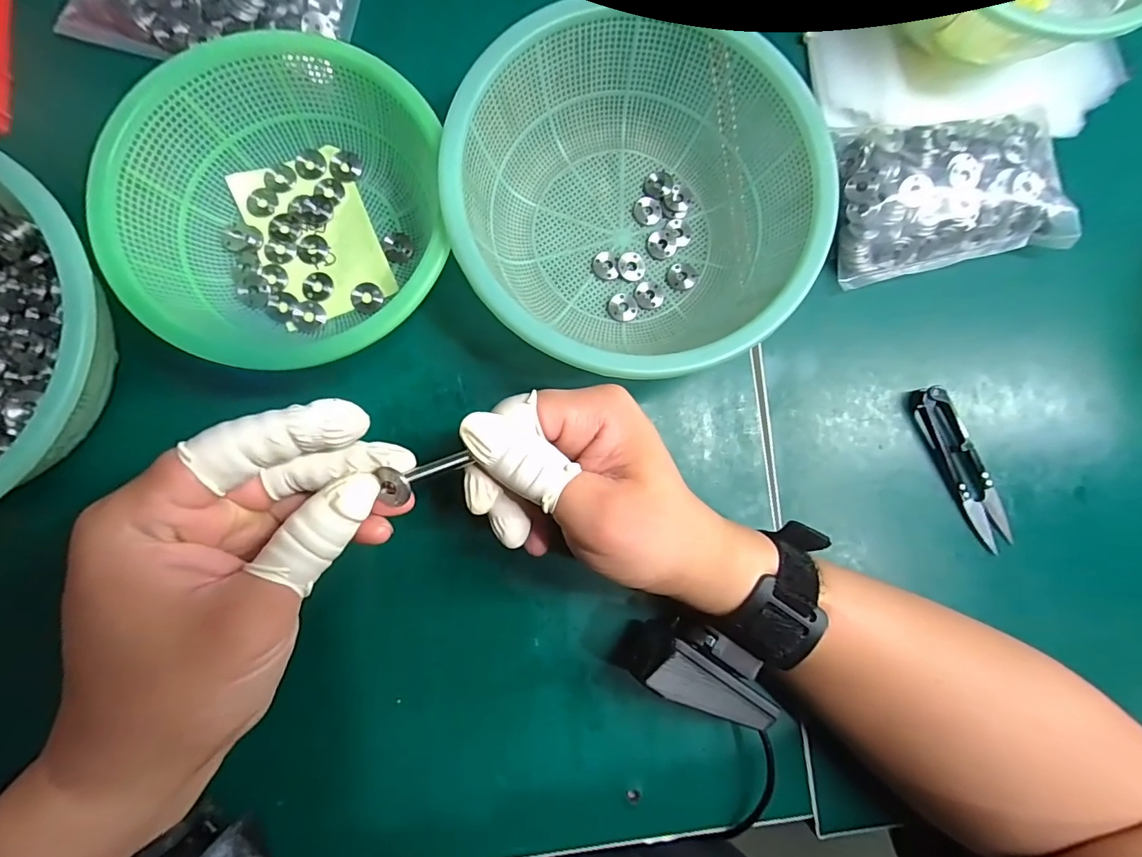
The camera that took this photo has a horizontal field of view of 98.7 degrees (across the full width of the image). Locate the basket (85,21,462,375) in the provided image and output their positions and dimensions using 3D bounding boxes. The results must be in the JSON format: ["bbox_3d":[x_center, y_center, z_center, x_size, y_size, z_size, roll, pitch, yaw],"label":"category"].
[{"bbox_3d":[-0.142,-0.109,0.251,0.151,0.048,0.160,1,85,-5],"label":"basket"}]

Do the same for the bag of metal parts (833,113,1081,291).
[{"bbox_3d":[0.232,-0.141,0.297,0.142,0.034,0.087,-8,85,-6],"label":"bag of metal parts"}]

